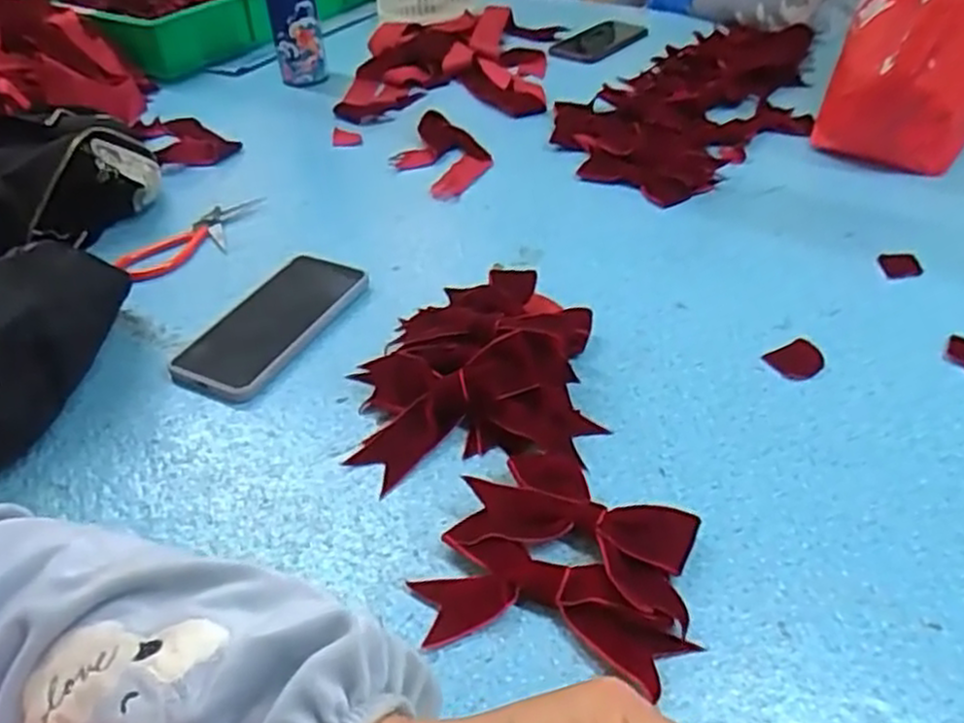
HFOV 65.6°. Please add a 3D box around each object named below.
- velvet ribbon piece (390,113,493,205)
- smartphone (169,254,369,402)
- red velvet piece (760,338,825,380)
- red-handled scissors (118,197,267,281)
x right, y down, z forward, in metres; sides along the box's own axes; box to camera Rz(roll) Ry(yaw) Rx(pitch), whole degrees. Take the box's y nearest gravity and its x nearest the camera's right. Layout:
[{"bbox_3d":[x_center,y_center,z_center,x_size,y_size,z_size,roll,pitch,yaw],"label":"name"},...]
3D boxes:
[{"bbox_3d":[-0.045,-0.227,0.816,0.092,0.018,0.158,-24,45,-21],"label":"velvet ribbon piece"},{"bbox_3d":[-0.167,-0.032,0.598,0.084,0.015,0.164,17,46,23],"label":"smartphone"},{"bbox_3d":[0.229,-0.002,0.543,0.036,0.007,0.034,-23,44,-20],"label":"red velvet piece"},{"bbox_3d":[-0.267,-0.121,0.714,0.064,0.011,0.161,22,48,27],"label":"red-handled scissors"}]

